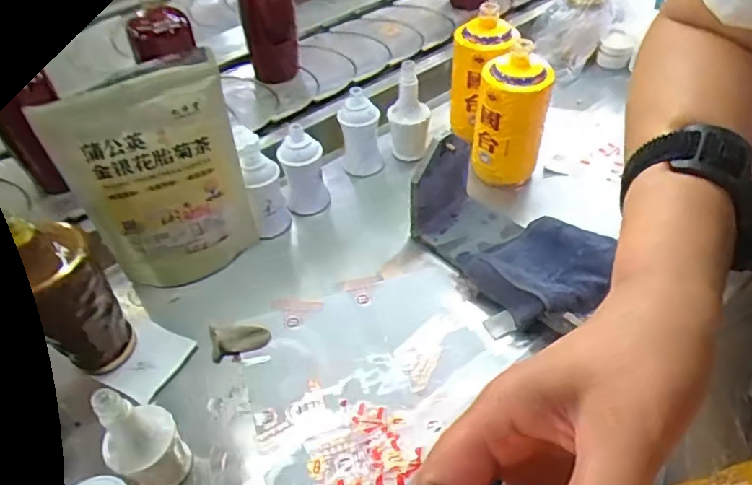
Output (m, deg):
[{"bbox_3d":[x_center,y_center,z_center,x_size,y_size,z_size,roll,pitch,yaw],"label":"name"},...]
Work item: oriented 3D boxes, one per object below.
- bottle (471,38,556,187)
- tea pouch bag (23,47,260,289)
[{"bbox_3d":[0.175,-0.161,0.724,0.094,0.170,0.076,9,50,7],"label":"bottle"},{"bbox_3d":[-0.224,-0.062,0.608,0.175,0.238,0.067,-27,55,-22],"label":"tea pouch bag"}]

